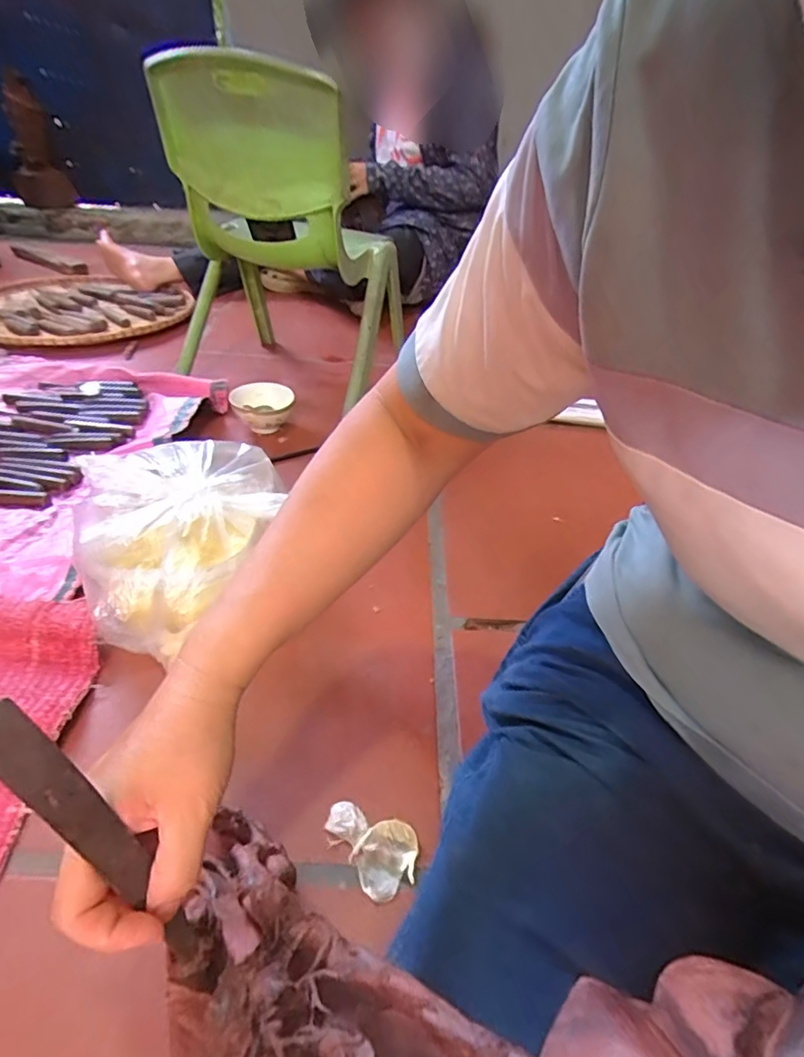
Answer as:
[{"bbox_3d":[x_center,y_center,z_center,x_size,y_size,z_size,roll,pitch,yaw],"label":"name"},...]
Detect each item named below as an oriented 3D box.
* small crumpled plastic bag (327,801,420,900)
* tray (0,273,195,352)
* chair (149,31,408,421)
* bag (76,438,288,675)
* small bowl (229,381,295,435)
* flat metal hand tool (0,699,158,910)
[{"bbox_3d":[-0.023,0.254,0.452,0.054,0.009,0.080,-26,47,-33],"label":"small crumpled plastic bag"},{"bbox_3d":[-0.774,-0.527,1.305,0.479,0.040,0.489,17,39,16],"label":"tray"},{"bbox_3d":[-0.203,-0.466,0.911,0.362,0.463,0.415,11,38,9],"label":"chair"},{"bbox_3d":[-0.235,0.004,0.620,0.201,0.130,0.246,-10,39,-17],"label":"bag"},{"bbox_3d":[-0.237,-0.208,0.951,0.108,0.060,0.104,2,37,-2],"label":"small bowl"},{"bbox_3d":[-0.141,0.119,0.236,0.004,0.116,0.021,-3,32,32],"label":"flat metal hand tool"}]

